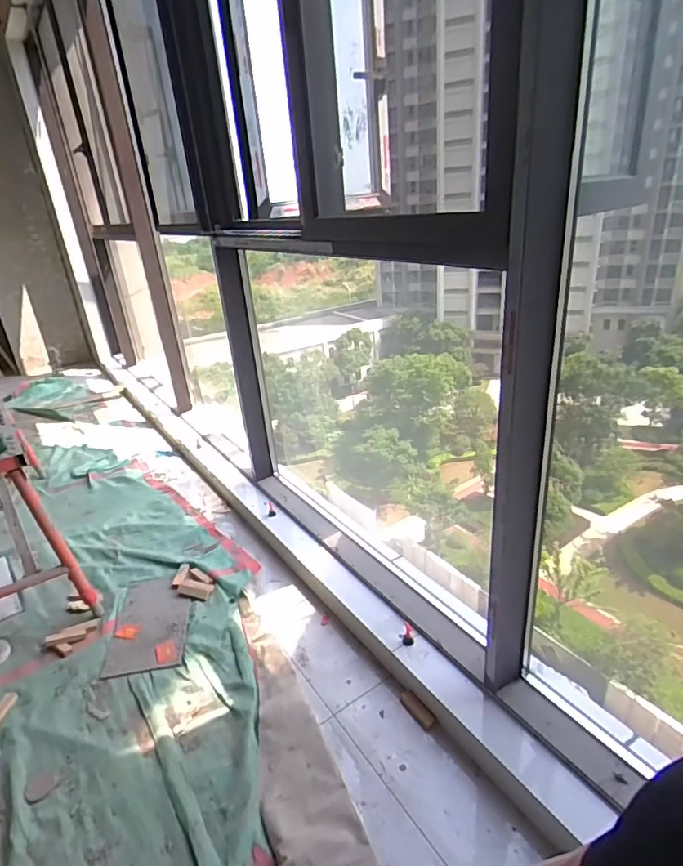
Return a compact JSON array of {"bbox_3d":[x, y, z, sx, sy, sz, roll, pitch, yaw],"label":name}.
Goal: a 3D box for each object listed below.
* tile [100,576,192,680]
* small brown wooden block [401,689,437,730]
[{"bbox_3d":[-0.601,0.603,1.611,0.225,0.010,0.377,-7,30,-6],"label":"tile"},{"bbox_3d":[0.196,0.706,1.290,0.026,0.039,0.113,-20,29,-30],"label":"small brown wooden block"}]

